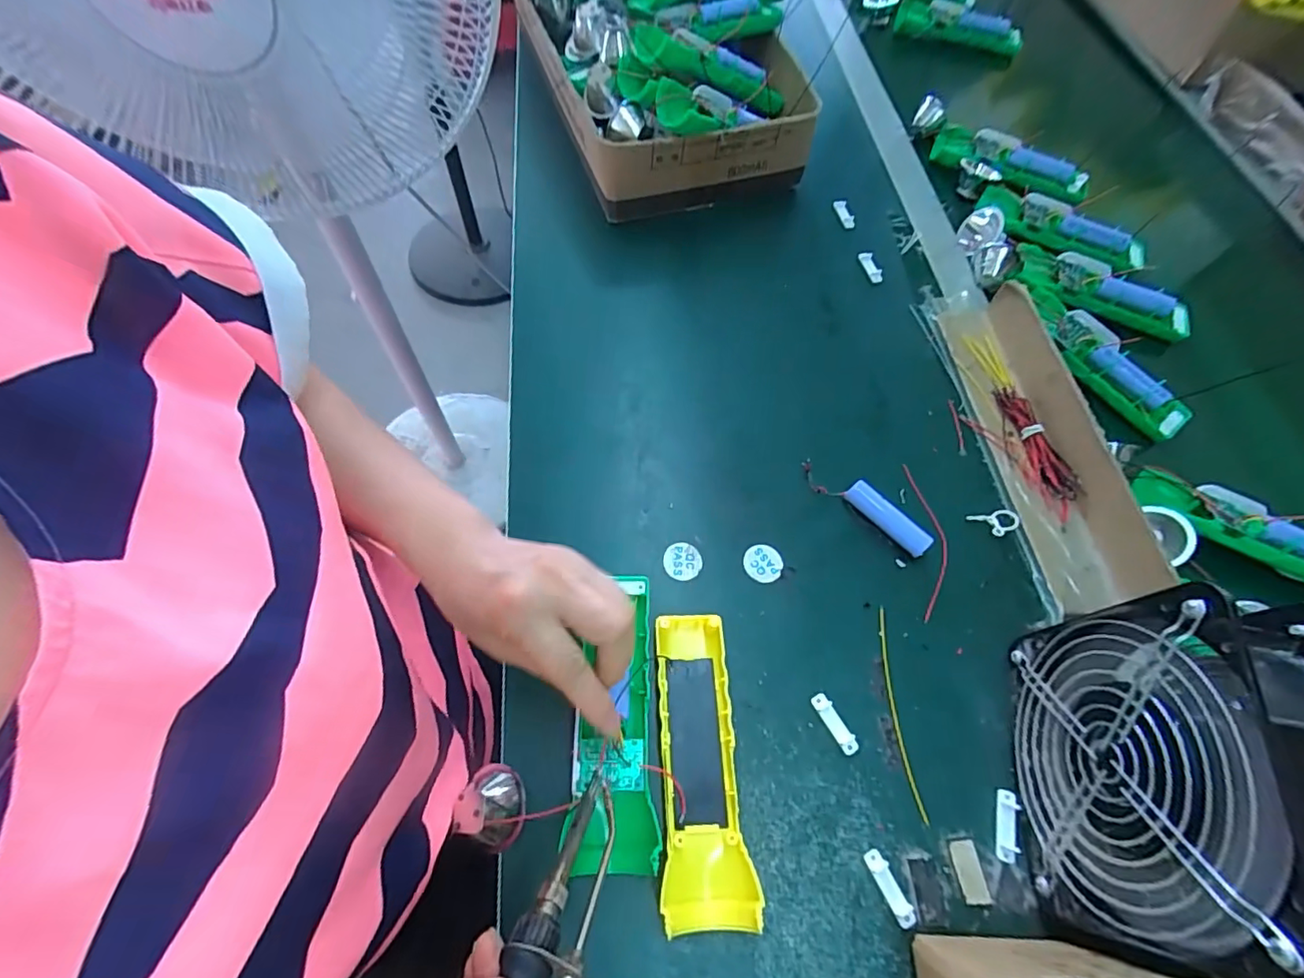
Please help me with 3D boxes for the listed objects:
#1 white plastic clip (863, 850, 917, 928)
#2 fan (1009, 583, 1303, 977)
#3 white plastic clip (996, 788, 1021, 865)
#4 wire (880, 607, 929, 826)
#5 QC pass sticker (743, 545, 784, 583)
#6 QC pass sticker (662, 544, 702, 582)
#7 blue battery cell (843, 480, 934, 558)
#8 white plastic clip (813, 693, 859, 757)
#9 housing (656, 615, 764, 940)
[{"bbox_3d":[0.132,0.221,0.306,0.011,0.005,0.037,-22,67,-14],"label":"white plastic clip"},{"bbox_3d":[0.254,0.143,0.271,0.060,0.156,0.153,12,64,2],"label":"fan"},{"bbox_3d":[0.208,0.197,0.322,0.012,0.005,0.037,19,64,5],"label":"white plastic clip"},{"bbox_3d":[0.156,0.139,0.351,0.008,0.004,0.127,0,64,-4],"label":"wire"},{"bbox_3d":[0.079,0.053,0.392,0.028,0.004,0.026,2,73,-2],"label":"QC pass sticker"},{"bbox_3d":[0.022,0.051,0.389,0.026,0.004,0.027,15,64,4],"label":"QC pass sticker"},{"bbox_3d":[0.170,0.022,0.400,0.016,0.020,0.066,-41,73,-21],"label":"blue battery cell"},{"bbox_3d":[0.114,0.147,0.344,0.011,0.004,0.038,-28,69,-16],"label":"white plastic clip"},{"bbox_3d":[0.028,0.158,0.323,0.048,0.023,0.163,0,64,-4],"label":"housing"}]

